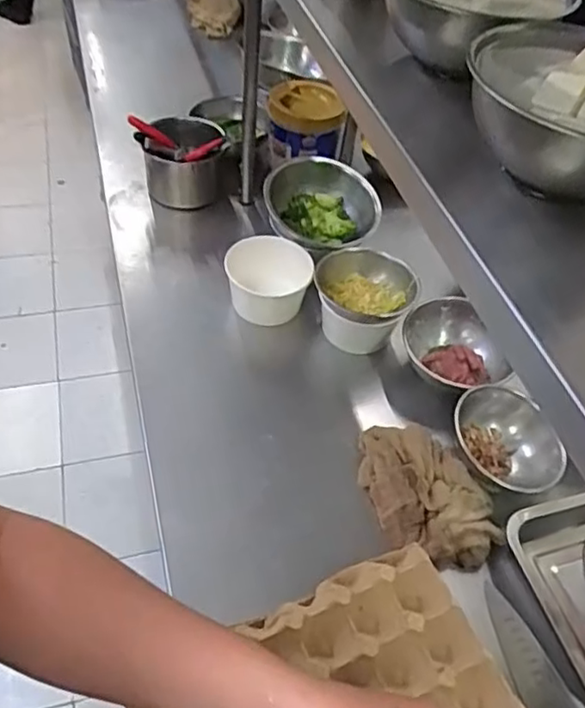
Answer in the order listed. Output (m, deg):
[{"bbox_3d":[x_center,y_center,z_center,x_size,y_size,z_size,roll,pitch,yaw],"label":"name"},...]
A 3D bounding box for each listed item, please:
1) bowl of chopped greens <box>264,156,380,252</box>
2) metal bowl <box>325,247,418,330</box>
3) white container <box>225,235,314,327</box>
[{"bbox_3d":[0.047,-0.250,1.080,0.182,0.084,0.190,3,49,-4],"label":"bowl of chopped greens"},{"bbox_3d":[0.111,-0.100,0.969,0.147,0.063,0.141,14,50,5],"label":"metal bowl"},{"bbox_3d":[-0.041,-0.123,1.012,0.127,0.085,0.139,-4,50,-10],"label":"white container"}]

